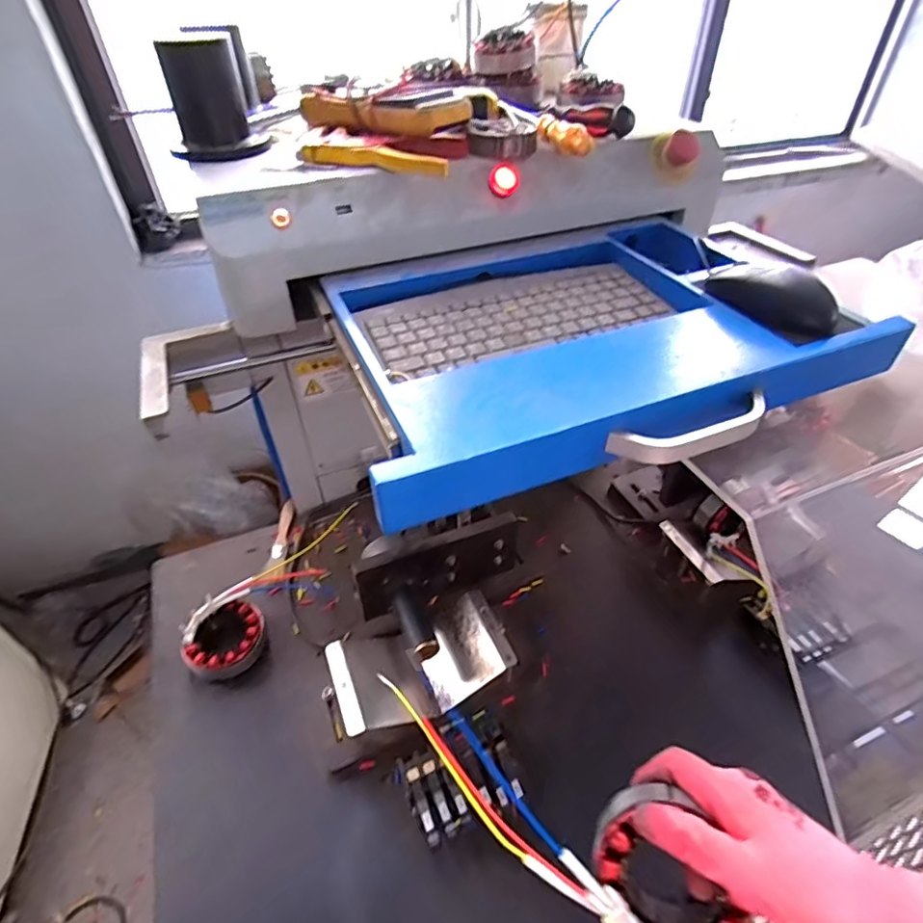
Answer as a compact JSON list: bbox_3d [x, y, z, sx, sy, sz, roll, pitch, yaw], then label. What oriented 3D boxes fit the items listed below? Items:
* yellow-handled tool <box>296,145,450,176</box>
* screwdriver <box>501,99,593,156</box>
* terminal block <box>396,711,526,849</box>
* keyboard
[{"bbox_3d":[-0.086,-0.299,0.541,0.156,0.021,0.025,10,44,13],"label":"yellow-handled tool"},{"bbox_3d":[0.094,-0.376,0.612,0.022,0.029,0.155,-23,47,-21],"label":"screwdriver"},{"bbox_3d":[0.001,0.304,0.529,0.109,0.037,0.092,-20,46,-18],"label":"terminal block"},{"bbox_3d":[0.055,-0.143,0.523,0.289,0.014,0.114,-16,44,-15],"label":"keyboard"}]

